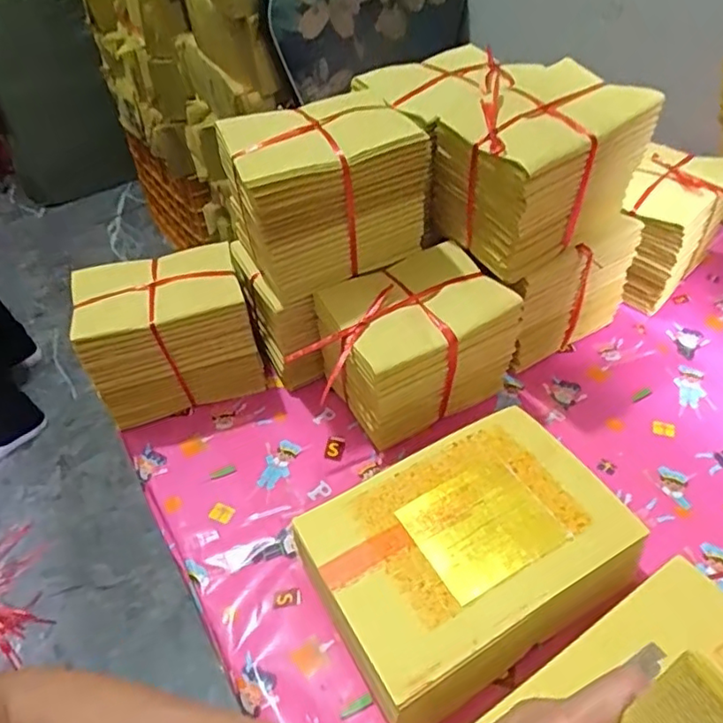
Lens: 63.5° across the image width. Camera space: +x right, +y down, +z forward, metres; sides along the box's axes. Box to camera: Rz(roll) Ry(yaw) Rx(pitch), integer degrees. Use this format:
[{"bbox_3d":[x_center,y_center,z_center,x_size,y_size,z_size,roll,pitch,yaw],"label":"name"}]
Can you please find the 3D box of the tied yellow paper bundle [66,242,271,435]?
[{"bbox_3d":[-0.203,-0.032,0.626,0.163,0.132,0.108,-15,46,-10],"label":"tied yellow paper bundle"}]

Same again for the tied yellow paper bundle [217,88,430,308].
[{"bbox_3d":[-0.030,-0.152,0.558,0.161,0.150,0.107,-21,47,-15],"label":"tied yellow paper bundle"}]

